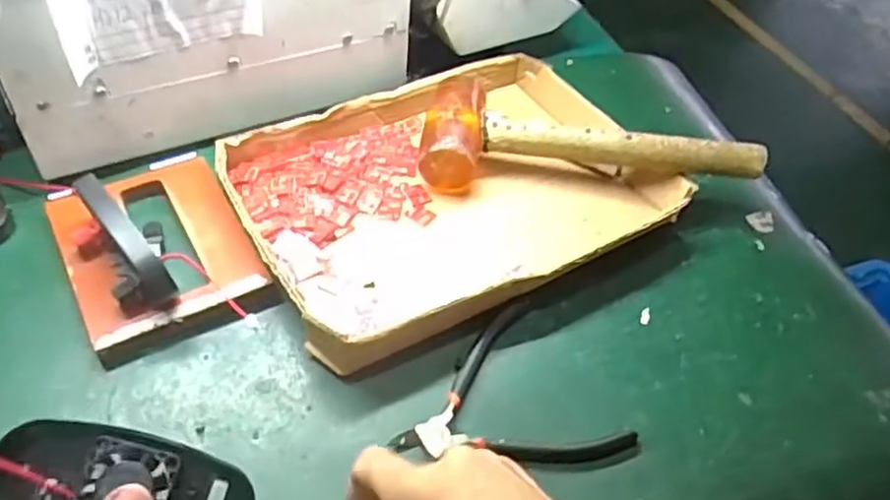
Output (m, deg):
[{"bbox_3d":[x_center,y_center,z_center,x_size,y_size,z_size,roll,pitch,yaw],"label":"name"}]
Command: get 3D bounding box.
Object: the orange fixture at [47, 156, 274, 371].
[{"bbox_3d":[-0.207,-0.001,0.505,0.120,0.023,0.151,-22,55,-23],"label":"orange fixture"}]

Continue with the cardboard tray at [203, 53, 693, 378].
[{"bbox_3d":[0.006,-0.052,0.562,0.319,0.039,0.235,-22,55,-23],"label":"cardboard tray"}]

